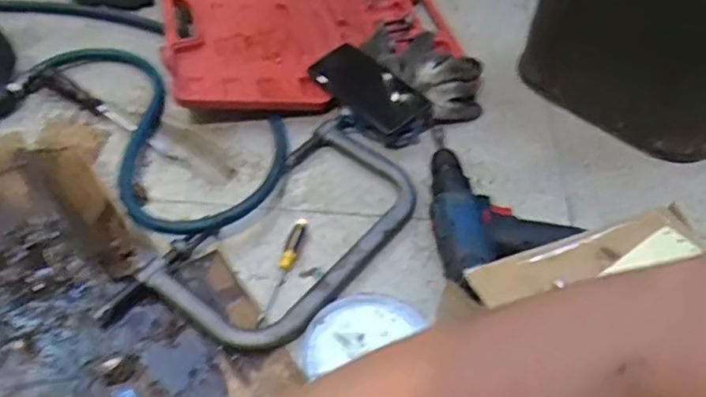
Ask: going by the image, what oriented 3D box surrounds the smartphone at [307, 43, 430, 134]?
[{"bbox_3d":[0.020,-0.139,0.798,0.155,0.013,0.067,40,84,25],"label":"smartphone"}]

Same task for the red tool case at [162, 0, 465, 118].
[{"bbox_3d":[-0.063,-0.254,0.897,0.394,0.062,0.349,-10,51,-11],"label":"red tool case"}]

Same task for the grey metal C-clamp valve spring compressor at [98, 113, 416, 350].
[{"bbox_3d":[-0.069,0.038,0.663,0.169,0.024,0.334,33,56,23],"label":"grey metal C-clamp valve spring compressor"}]

